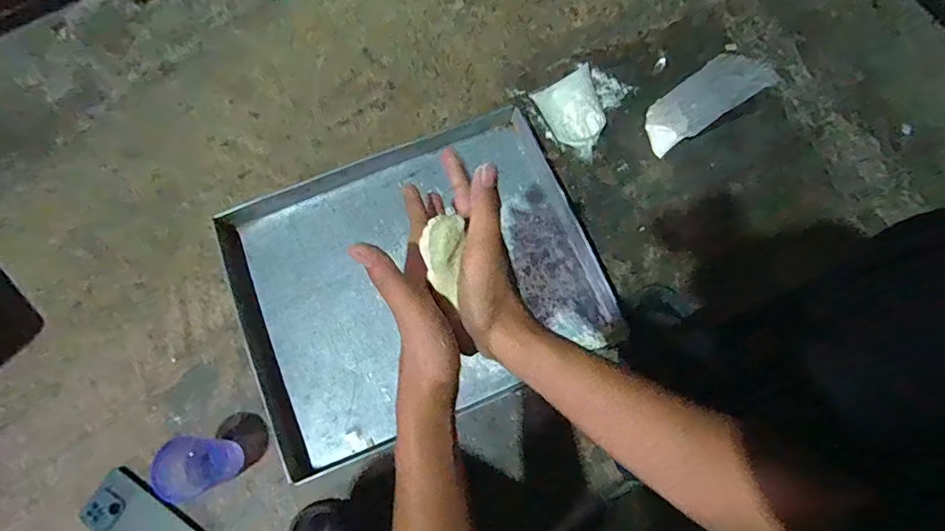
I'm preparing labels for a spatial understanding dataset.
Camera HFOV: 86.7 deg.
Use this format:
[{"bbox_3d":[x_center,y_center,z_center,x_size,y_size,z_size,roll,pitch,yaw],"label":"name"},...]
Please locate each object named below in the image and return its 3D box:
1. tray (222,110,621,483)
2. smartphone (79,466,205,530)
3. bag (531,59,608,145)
[{"bbox_3d":[-0.088,0.009,0.772,0.529,0.041,0.438,-22,74,-6],"label":"tray"},{"bbox_3d":[-0.454,0.359,0.692,0.180,0.013,0.083,29,76,9],"label":"smartphone"},{"bbox_3d":[0.167,-0.267,0.841,0.101,0.062,0.137,-15,74,-3],"label":"bag"}]

